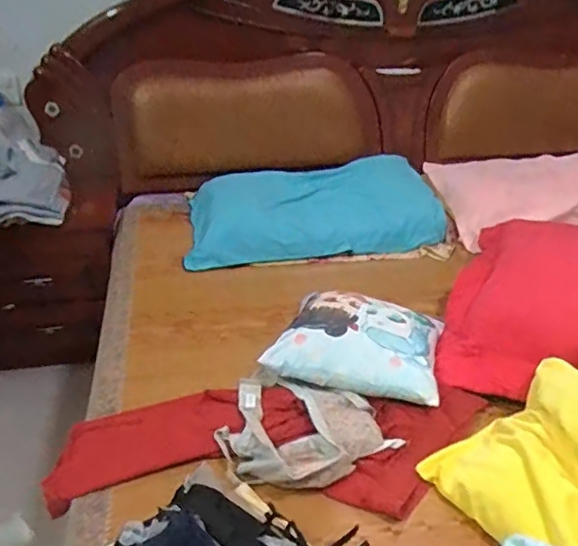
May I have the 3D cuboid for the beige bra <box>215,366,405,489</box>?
[{"bbox_3d":[0.011,0.258,0.906,0.286,0.053,0.216,19,35,31],"label":"beige bra"}]

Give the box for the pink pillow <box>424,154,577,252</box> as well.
[{"bbox_3d":[0.759,-0.249,1.725,0.635,0.123,0.472,-7,30,-11],"label":"pink pillow"}]

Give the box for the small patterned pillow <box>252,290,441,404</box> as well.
[{"bbox_3d":[0.135,0.116,1.049,0.297,0.069,0.252,9,31,17],"label":"small patterned pillow"}]

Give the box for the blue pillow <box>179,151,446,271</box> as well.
[{"bbox_3d":[0.069,-0.184,1.582,0.699,0.152,0.365,-5,29,-7],"label":"blue pillow"}]

